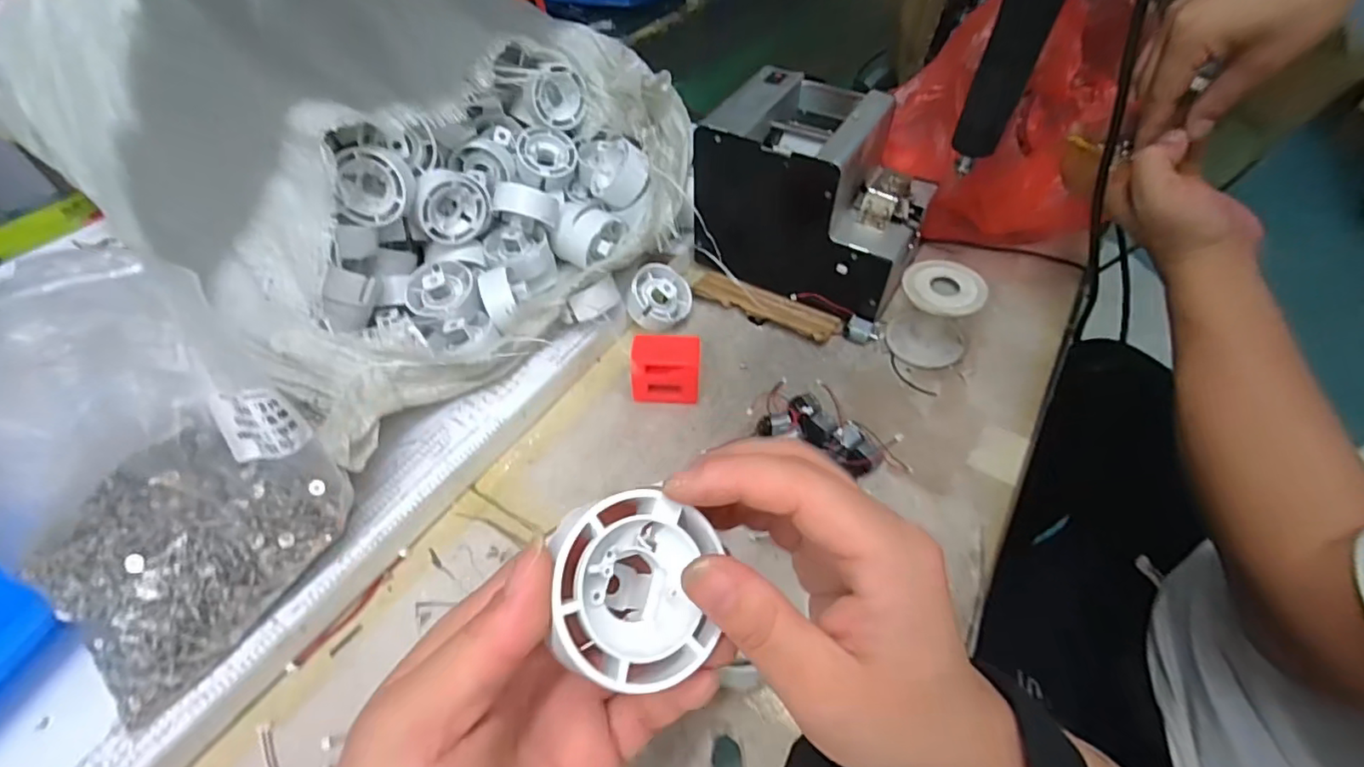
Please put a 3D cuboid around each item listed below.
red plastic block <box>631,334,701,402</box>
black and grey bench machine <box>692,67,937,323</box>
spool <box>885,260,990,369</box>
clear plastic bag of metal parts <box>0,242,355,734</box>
[{"bbox_3d":[-0.012,-0.011,0.458,0.051,0.045,0.030,-1,49,1],"label":"red plastic block"},{"bbox_3d":[0.116,-0.169,0.516,0.181,0.140,0.140,22,54,23],"label":"black and grey bench machine"},{"bbox_3d":[0.206,-0.057,0.478,0.063,0.066,0.065,20,53,22],"label":"spool"},{"bbox_3d":[-0.273,0.052,0.291,0.087,0.206,0.145,28,54,24],"label":"clear plastic bag of metal parts"}]

